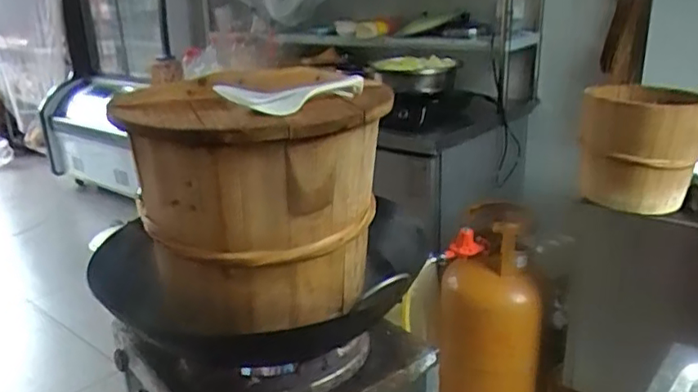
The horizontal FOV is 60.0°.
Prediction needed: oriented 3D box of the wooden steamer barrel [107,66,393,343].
[{"bbox_3d":[-0.150,0.008,0.968,0.368,0.355,0.314,7,18,28],"label":"wooden steamer barrel"}]

